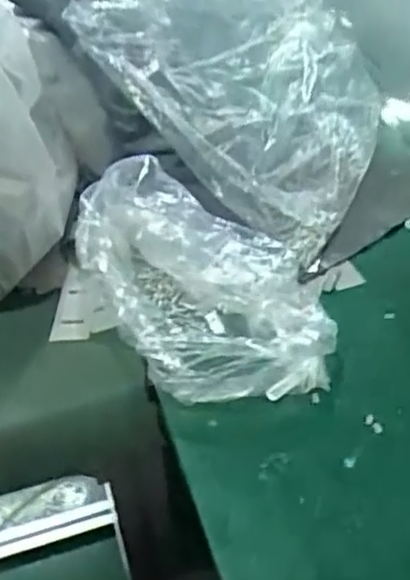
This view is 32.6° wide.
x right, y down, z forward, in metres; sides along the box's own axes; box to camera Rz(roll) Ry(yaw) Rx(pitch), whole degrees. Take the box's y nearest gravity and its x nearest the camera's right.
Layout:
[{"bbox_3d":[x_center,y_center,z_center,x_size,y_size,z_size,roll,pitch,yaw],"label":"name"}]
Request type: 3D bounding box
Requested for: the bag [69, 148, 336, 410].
[{"bbox_3d":[-0.001,-0.011,0.437,0.124,0.069,0.177,-20,44,-17],"label":"bag"}]

